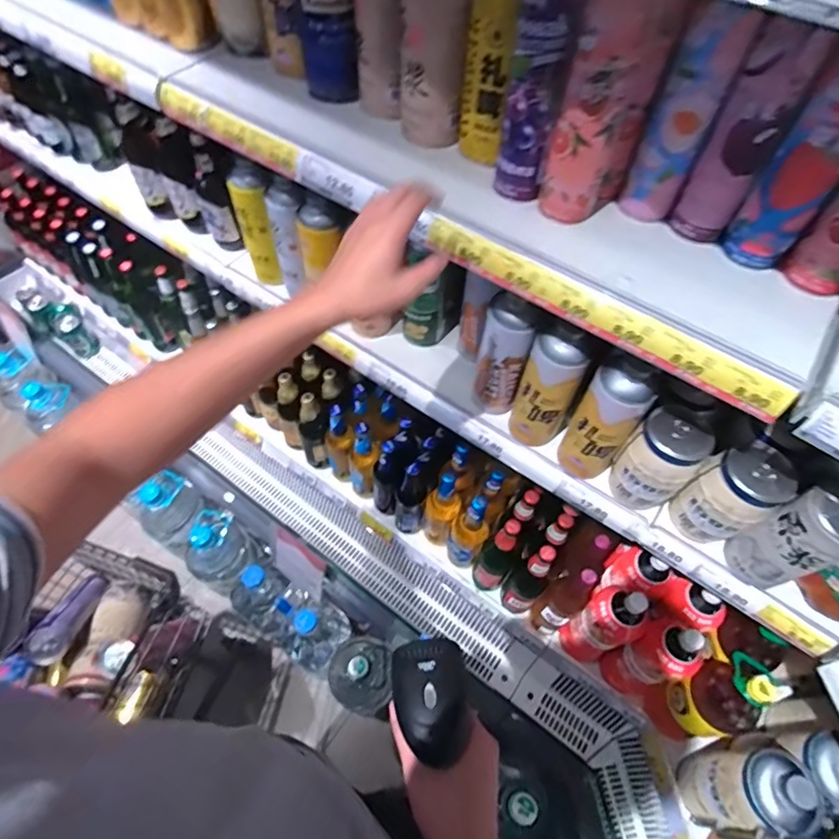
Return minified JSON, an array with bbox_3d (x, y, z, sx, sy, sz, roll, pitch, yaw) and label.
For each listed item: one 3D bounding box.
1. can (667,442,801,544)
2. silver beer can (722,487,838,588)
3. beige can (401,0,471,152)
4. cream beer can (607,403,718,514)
[{"bbox_3d":[0.434,0.114,0.726,0.092,0.177,0.087,1,57,-2],"label":"can"},{"bbox_3d":[0.498,0.162,0.675,0.074,0.194,0.083,-18,60,-14],"label":"silver beer can"},{"bbox_3d":[0.018,-0.453,0.646,0.076,0.196,0.062,8,57,2],"label":"beige can"},{"bbox_3d":[0.345,0.066,0.747,0.090,0.171,0.082,1,57,-2],"label":"cream beer can"}]

